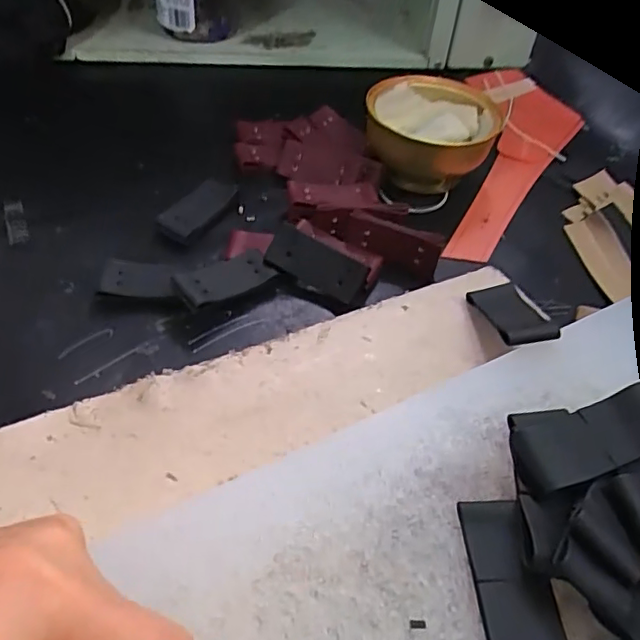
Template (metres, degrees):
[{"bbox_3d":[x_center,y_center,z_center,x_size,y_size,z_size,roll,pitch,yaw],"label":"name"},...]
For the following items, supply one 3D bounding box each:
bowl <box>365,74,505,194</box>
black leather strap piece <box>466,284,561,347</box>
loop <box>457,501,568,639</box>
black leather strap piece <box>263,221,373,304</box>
[{"bbox_3d":[0.085,-0.152,0.463,0.098,0.050,0.120,6,46,0],"label":"bowl"},{"bbox_3d":[0.104,-0.004,0.320,0.029,0.009,0.063,1,24,-5],"label":"black leather strap piece"},{"bbox_3d":[0.068,0.094,0.209,0.027,0.008,0.061,2,46,-5],"label":"loop"},{"bbox_3d":[-0.004,-0.036,0.374,0.067,0.012,0.029,32,93,11],"label":"black leather strap piece"}]

